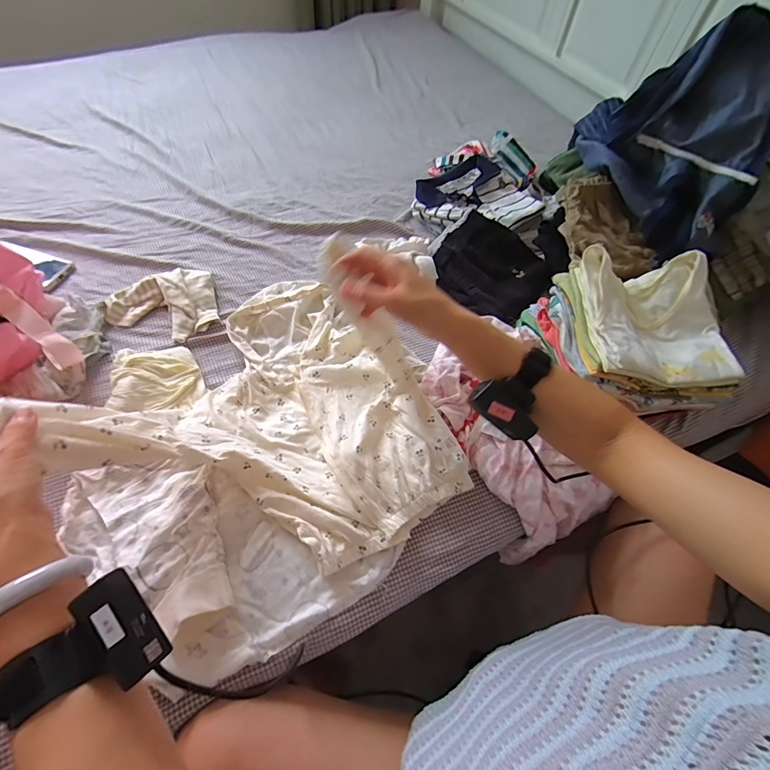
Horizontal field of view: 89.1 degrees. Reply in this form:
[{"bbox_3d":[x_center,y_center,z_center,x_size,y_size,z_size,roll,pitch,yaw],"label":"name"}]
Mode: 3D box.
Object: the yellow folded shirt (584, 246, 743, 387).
[{"bbox_3d":[0.400,-0.103,0.571,0.196,0.075,0.198,5,57,-1],"label":"yellow folded shirt"}]

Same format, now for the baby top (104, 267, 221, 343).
[{"bbox_3d":[-0.379,-0.138,0.675,0.175,0.027,0.146,-29,64,-20],"label":"baby top"}]

